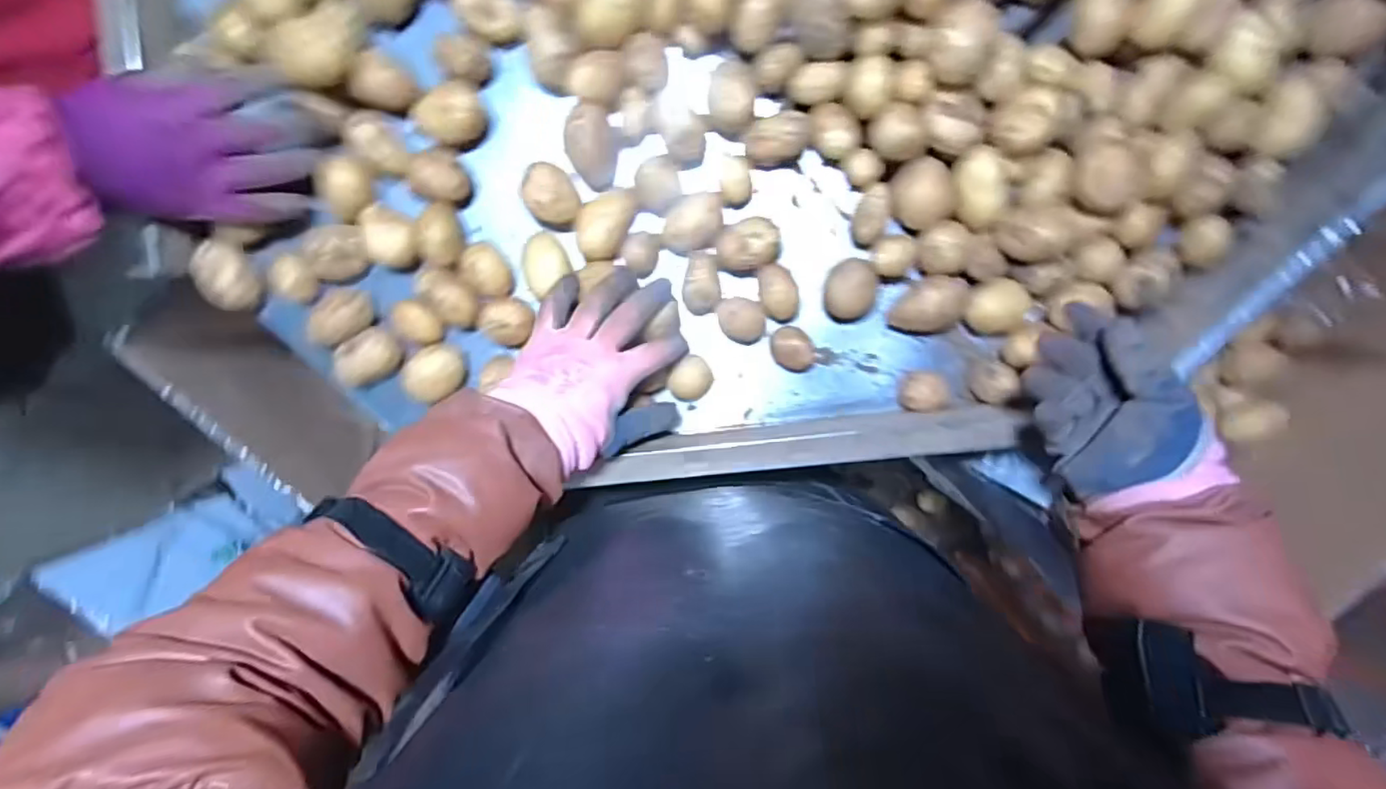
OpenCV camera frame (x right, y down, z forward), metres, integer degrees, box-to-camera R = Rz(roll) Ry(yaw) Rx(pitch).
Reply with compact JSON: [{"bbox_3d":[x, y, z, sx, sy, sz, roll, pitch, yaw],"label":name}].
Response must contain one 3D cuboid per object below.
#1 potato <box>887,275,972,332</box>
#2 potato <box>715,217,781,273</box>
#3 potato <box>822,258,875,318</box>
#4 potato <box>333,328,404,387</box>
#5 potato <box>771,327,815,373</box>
[{"bbox_3d":[0.193,-0.074,0.502,0.054,0.048,0.043,-3,98,1],"label":"potato"},{"bbox_3d":[0.046,-0.120,0.496,0.055,0.040,0.039,-26,97,4],"label":"potato"},{"bbox_3d":[0.129,-0.087,0.505,0.036,0.036,0.048,-4,98,1],"label":"potato"},{"bbox_3d":[-0.274,-0.031,0.521,0.060,0.032,0.036,-29,97,4],"label":"potato"},{"bbox_3d":[0.085,-0.037,0.518,0.044,0.026,0.031,41,96,-5],"label":"potato"}]

